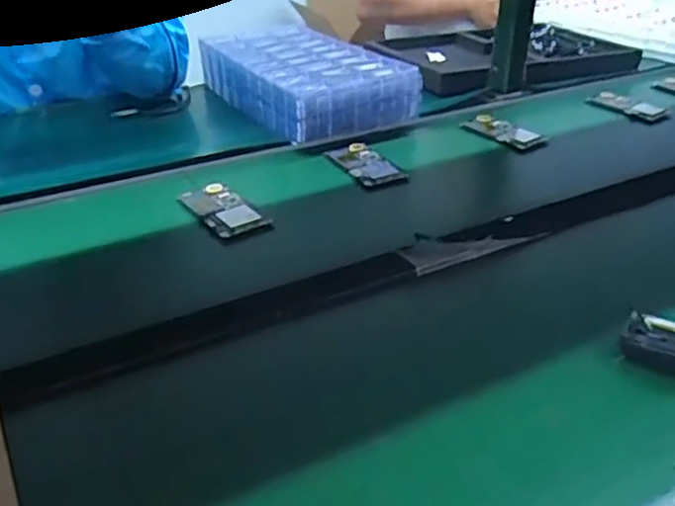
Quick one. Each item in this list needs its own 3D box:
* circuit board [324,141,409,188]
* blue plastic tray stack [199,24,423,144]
[{"bbox_3d":[0.040,-0.116,0.876,0.070,0.012,0.113,-15,36,-26],"label":"circuit board"},{"bbox_3d":[-0.059,-0.289,1.083,0.215,0.078,0.369,-16,37,-27],"label":"blue plastic tray stack"}]

